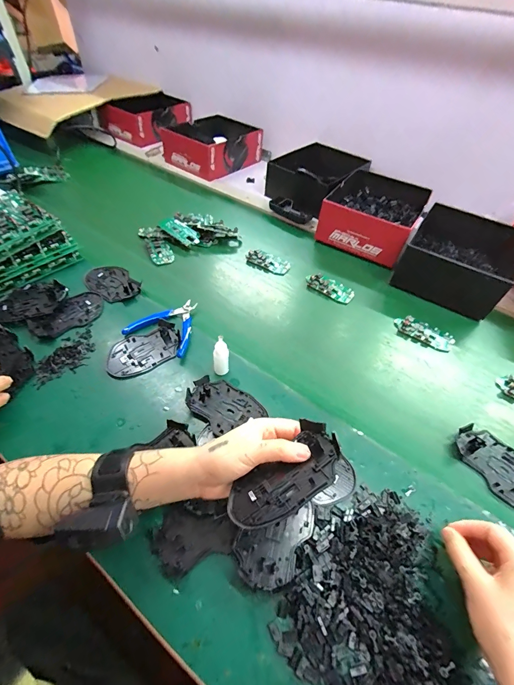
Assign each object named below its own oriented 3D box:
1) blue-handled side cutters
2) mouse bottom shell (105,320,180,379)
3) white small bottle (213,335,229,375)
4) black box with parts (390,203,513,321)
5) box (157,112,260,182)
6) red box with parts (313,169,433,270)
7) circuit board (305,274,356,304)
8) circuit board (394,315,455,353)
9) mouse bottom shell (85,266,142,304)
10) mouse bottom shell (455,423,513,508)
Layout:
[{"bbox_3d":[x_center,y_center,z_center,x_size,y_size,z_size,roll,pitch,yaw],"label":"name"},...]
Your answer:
[{"bbox_3d":[-0.140,-0.035,0.522,0.114,0.021,0.116,23,52,14],"label":"blue-handled side cutters"},{"bbox_3d":[-0.175,0.012,0.489,0.113,0.013,0.076,-26,57,-24],"label":"mouse bottom shell"},{"bbox_3d":[-0.051,0.021,0.450,0.021,0.073,0.017,0,50,-5],"label":"white small bottle"},{"bbox_3d":[0.405,-0.177,0.645,0.173,0.097,0.241,28,54,17],"label":"black box with parts"},{"bbox_3d":[-0.124,-0.605,0.958,0.212,0.093,0.285,31,55,19],"label":"box"},{"bbox_3d":[0.272,-0.303,0.738,0.193,0.092,0.269,22,53,16],"label":"red box with parts"},{"bbox_3d":[0.143,-0.109,0.620,0.096,0.013,0.045,27,53,17],"label":"circuit board"},{"bbox_3d":[0.293,-0.016,0.556,0.097,0.014,0.046,28,54,17],"label":"circuit board"},{"bbox_3d":[-0.268,-0.110,0.583,0.107,0.012,0.069,35,56,22],"label":"mouse bottom shell"},{"bbox_3d":[0.320,0.159,0.411,0.075,0.013,0.112,-22,56,-22],"label":"mouse bottom shell"}]

